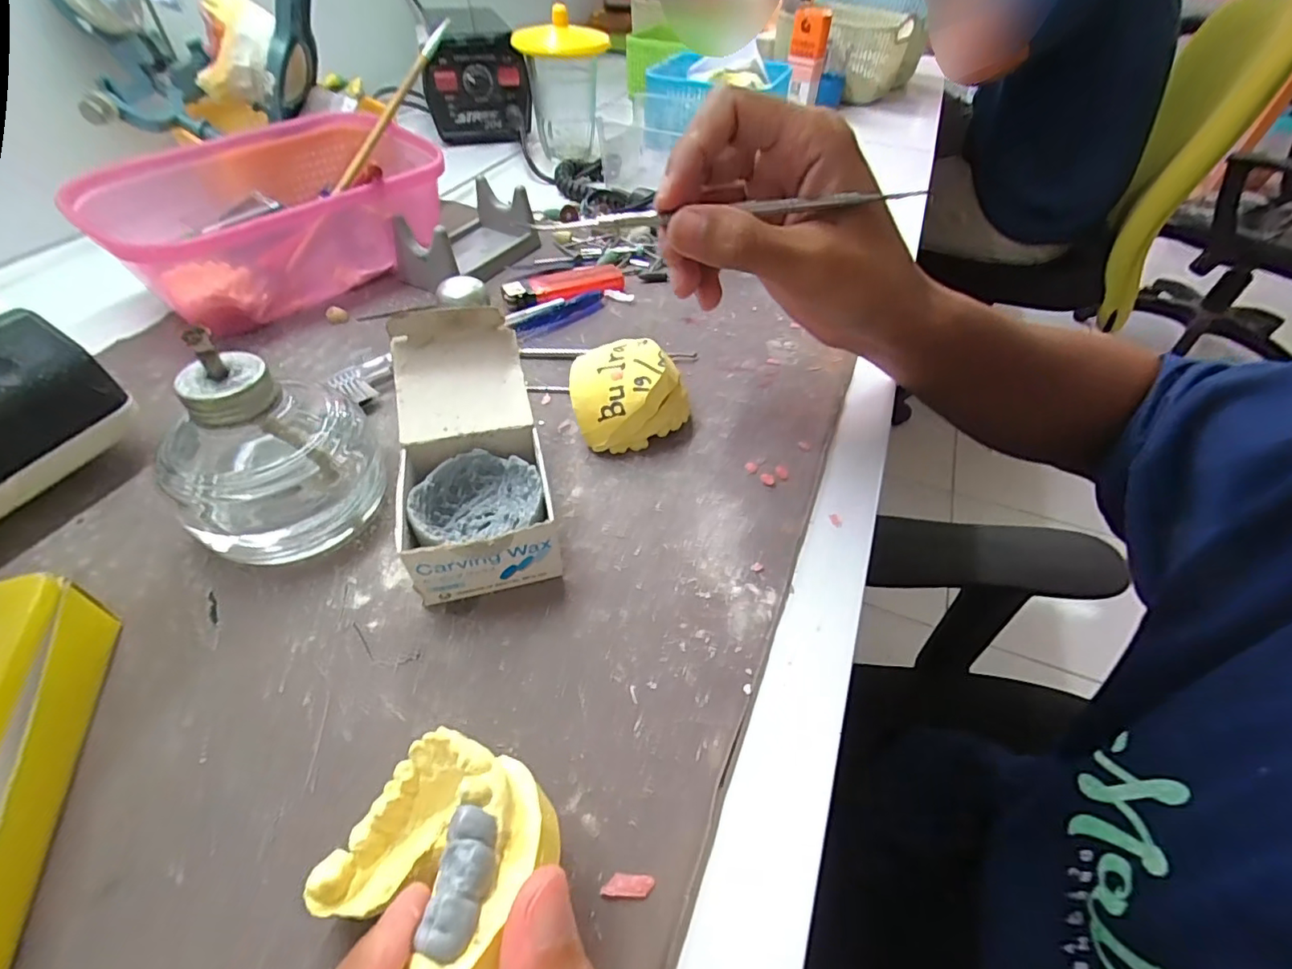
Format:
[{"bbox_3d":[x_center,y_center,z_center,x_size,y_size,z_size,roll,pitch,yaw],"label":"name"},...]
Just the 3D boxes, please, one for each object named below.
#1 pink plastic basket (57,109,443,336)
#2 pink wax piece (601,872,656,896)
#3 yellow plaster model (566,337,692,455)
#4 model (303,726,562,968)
[{"bbox_3d":[-0.233,-0.176,0.364,0.134,0.068,0.185,34,55,24],"label":"pink plastic basket"},{"bbox_3d":[-0.005,0.111,0.155,0.014,0.004,0.005,2,48,-1],"label":"pink wax piece"},{"bbox_3d":[-0.008,-0.045,0.274,0.055,0.036,0.049,-5,49,-8],"label":"yellow plaster model"},{"bbox_3d":[-0.051,0.093,0.130,0.032,0.059,0.057,34,29,-24],"label":"model"}]

